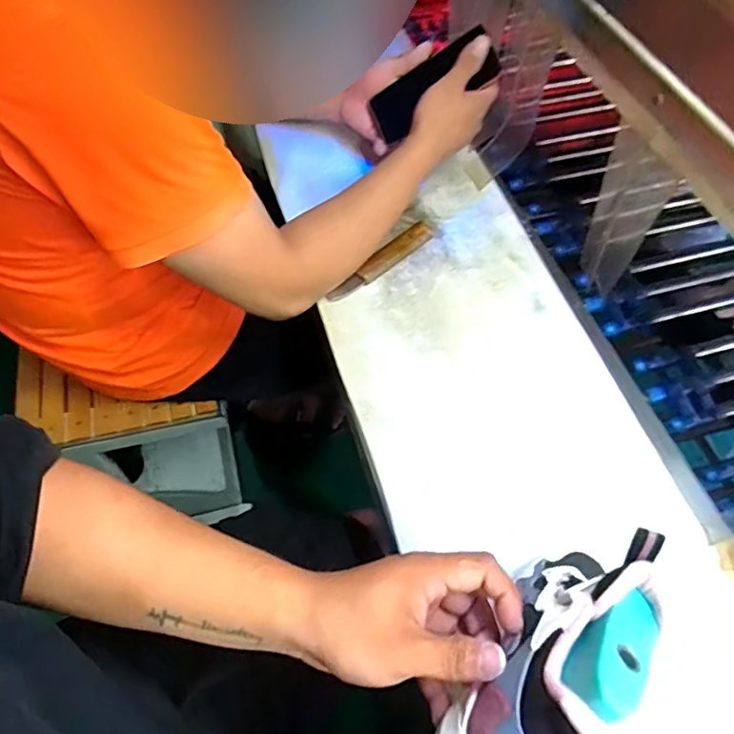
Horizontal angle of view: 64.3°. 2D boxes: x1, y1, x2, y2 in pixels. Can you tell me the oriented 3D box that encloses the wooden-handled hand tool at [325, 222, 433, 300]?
[{"bbox_3d":[0.022,-0.129,0.709,0.026,0.015,0.158,39,64,22],"label":"wooden-handled hand tool"}]

